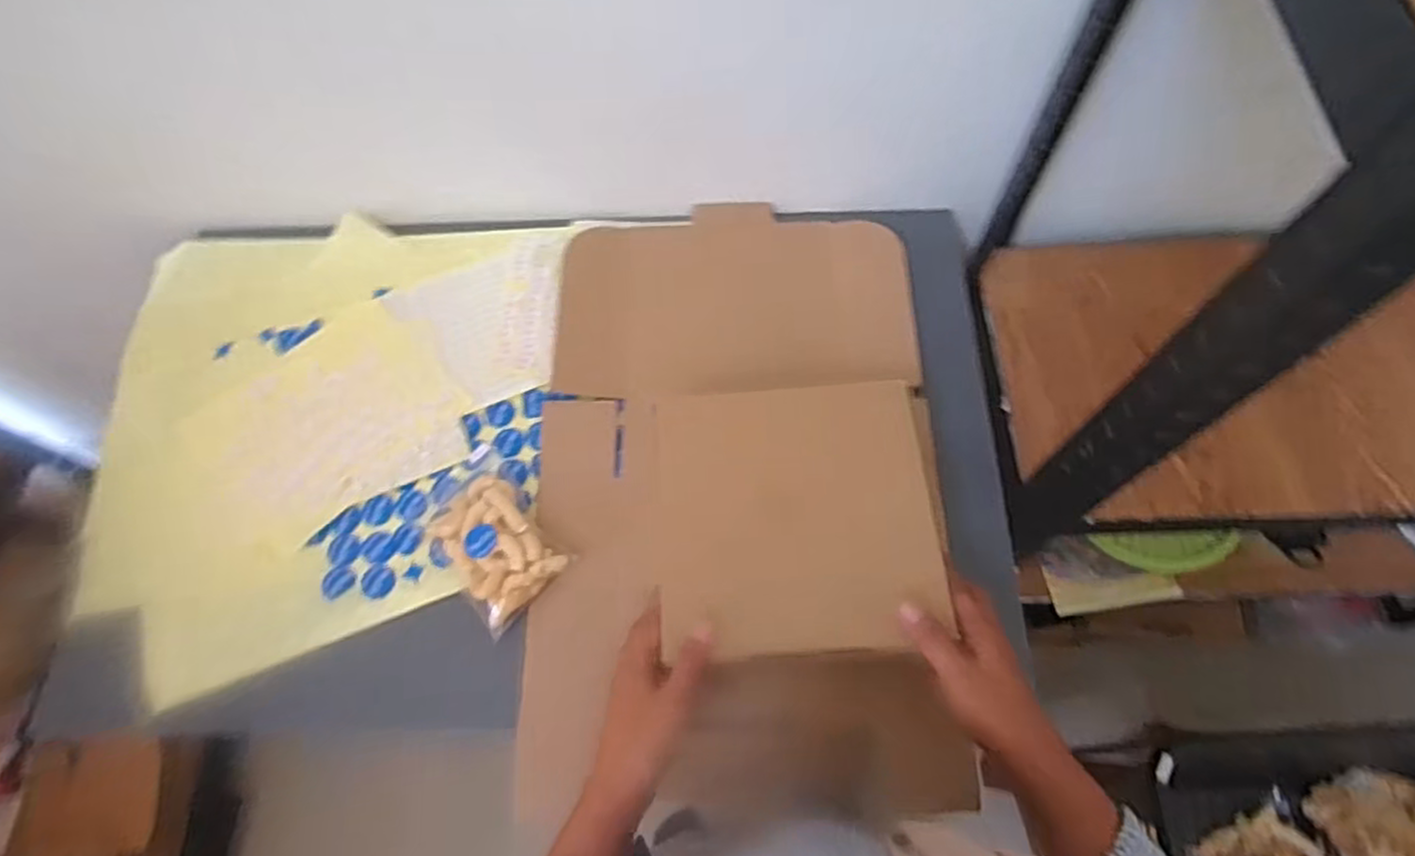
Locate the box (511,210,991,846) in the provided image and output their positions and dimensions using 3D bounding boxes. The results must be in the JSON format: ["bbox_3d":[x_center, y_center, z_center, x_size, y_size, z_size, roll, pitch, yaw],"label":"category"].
[{"bbox_3d":[0.025,0.036,0.653,0.342,0.083,0.550,-2,71,0],"label":"box"}]

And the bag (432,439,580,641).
[{"bbox_3d":[-0.185,0.089,0.633,0.089,0.036,0.144,-40,72,-13],"label":"bag"}]

